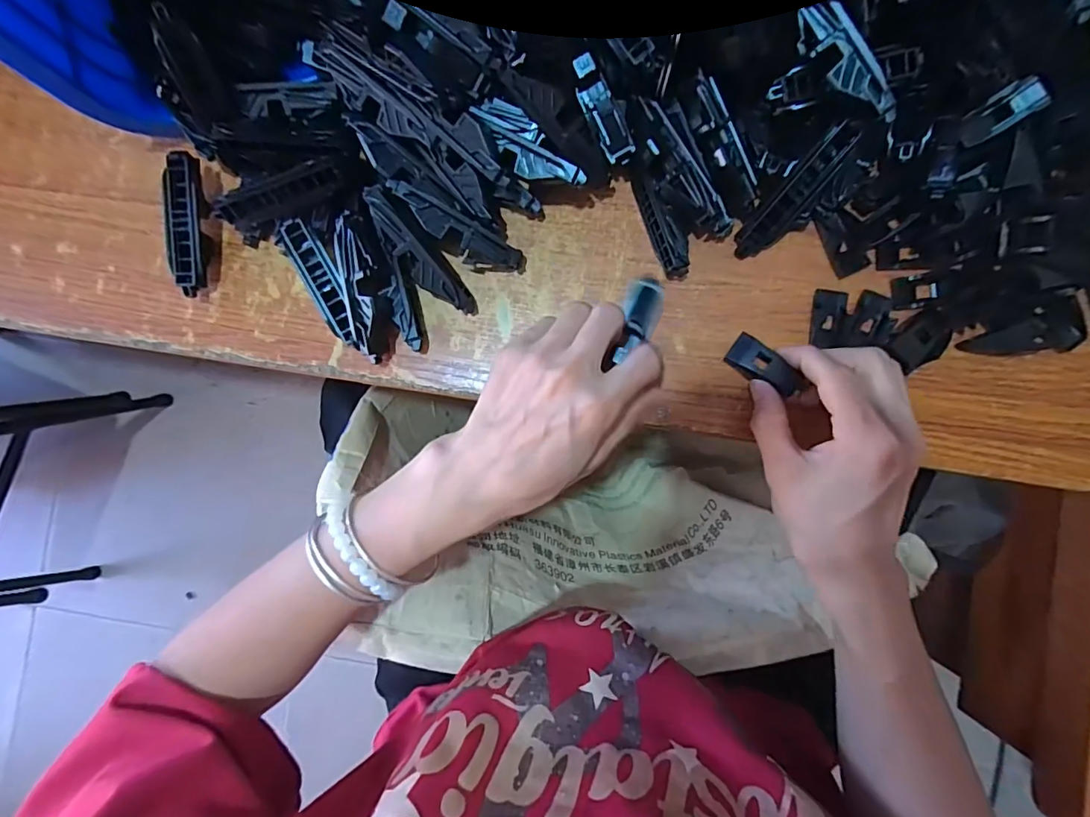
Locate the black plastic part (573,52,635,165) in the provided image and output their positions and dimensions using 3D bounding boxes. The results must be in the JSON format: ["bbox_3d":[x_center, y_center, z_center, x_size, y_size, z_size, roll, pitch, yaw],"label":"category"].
[{"bbox_3d":[0.032,-0.162,0.268,0.018,0.015,0.054,-29,105,1],"label":"black plastic part"}]

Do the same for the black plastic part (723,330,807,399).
[{"bbox_3d":[0.126,-0.023,0.276,0.045,0.009,0.020,34,90,4],"label":"black plastic part"}]

